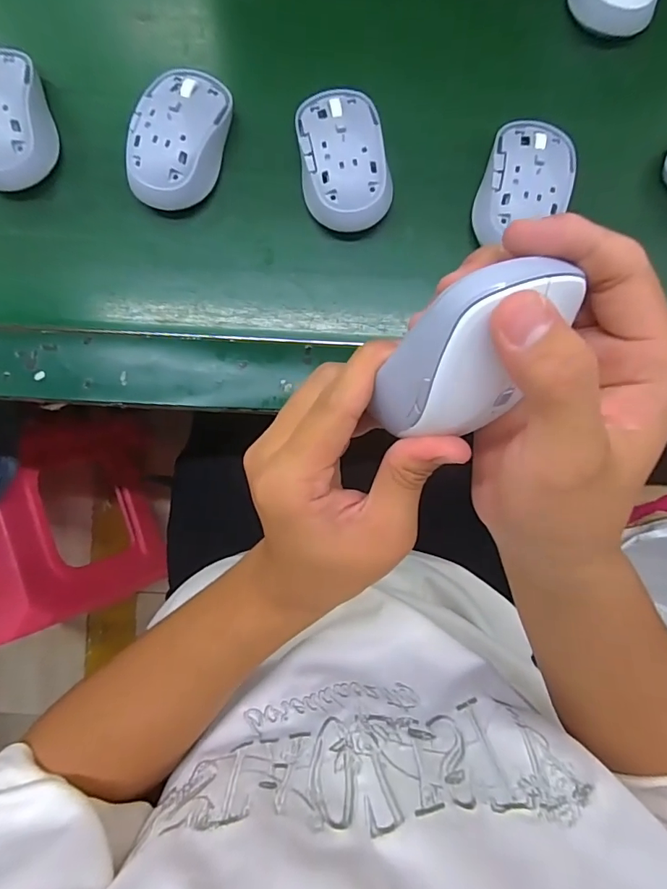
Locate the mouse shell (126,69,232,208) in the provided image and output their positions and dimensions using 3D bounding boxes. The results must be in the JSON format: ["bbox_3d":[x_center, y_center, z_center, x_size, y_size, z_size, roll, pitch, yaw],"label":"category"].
[{"bbox_3d":[-0.112,-0.221,0.346,0.062,0.036,0.100,15,88,-1],"label":"mouse shell"}]

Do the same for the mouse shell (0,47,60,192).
[{"bbox_3d":[-0.239,-0.235,0.346,0.065,0.037,0.101,-16,89,-1],"label":"mouse shell"}]

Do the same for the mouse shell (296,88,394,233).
[{"bbox_3d":[0.006,-0.204,0.341,0.060,0.033,0.098,-12,89,-1],"label":"mouse shell"}]

